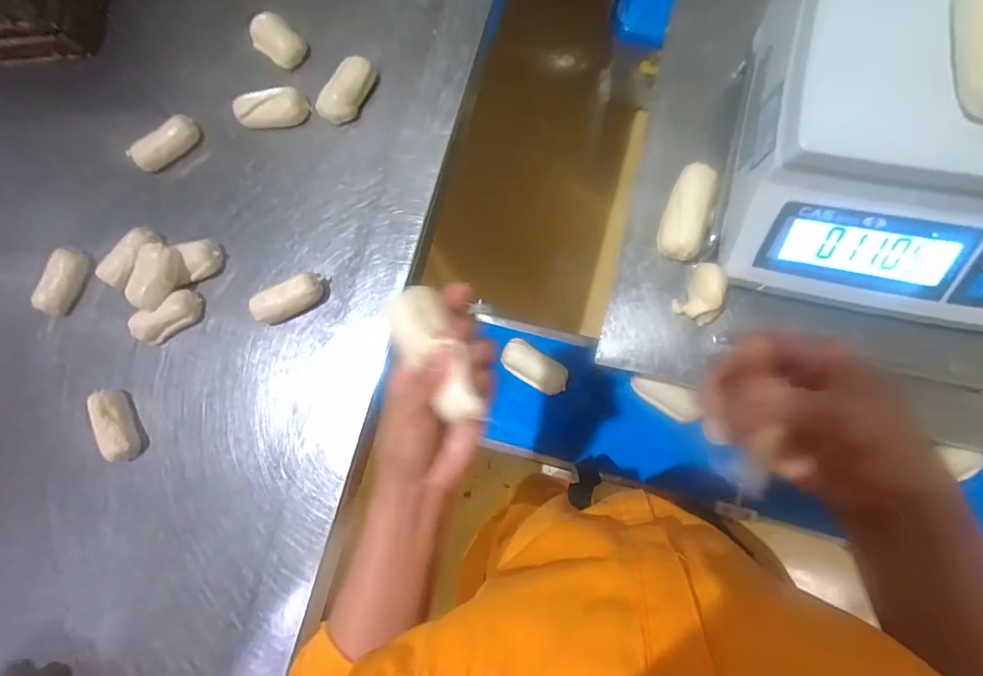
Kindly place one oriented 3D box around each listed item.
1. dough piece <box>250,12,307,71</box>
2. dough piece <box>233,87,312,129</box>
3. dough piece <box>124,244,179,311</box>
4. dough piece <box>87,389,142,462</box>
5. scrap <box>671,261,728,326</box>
[{"bbox_3d":[-0.287,-0.400,0.628,0.053,0.036,0.067,-45,81,2],"label":"dough piece"},{"bbox_3d":[-0.287,-0.301,0.615,0.093,0.029,0.049,1,82,9],"label":"dough piece"},{"bbox_3d":[-0.414,-0.075,0.573,0.038,0.031,0.080,18,85,11],"label":"dough piece"},{"bbox_3d":[-0.484,0.111,0.600,0.039,0.030,0.093,-28,78,4],"label":"dough piece"},{"bbox_3d":[0.195,-0.040,0.424,0.037,0.034,0.047,29,87,12],"label":"scrap"}]

